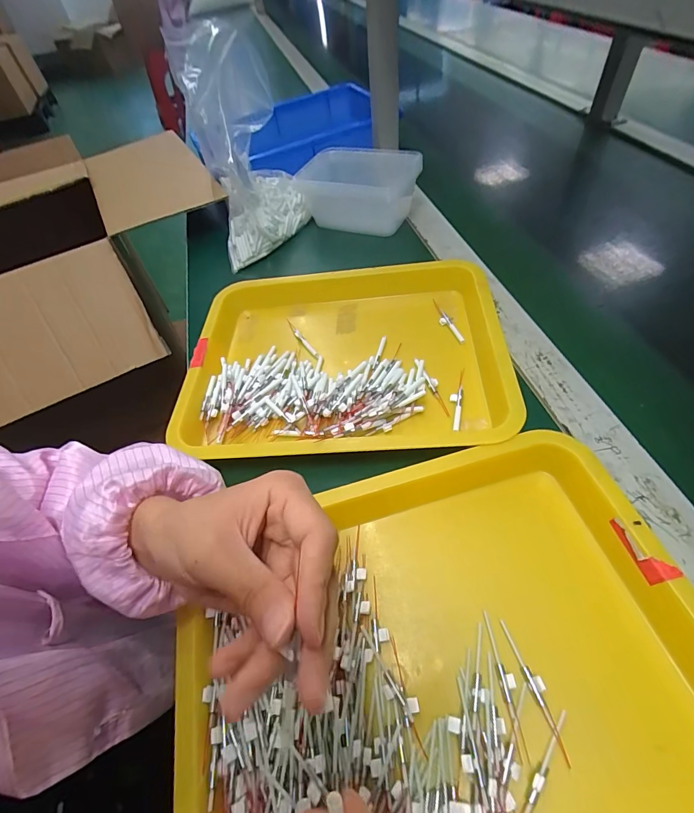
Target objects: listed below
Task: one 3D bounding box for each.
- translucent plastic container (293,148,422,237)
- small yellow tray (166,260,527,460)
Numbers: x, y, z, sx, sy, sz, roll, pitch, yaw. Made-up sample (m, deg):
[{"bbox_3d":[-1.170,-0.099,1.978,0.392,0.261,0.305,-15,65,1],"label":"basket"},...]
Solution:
[{"bbox_3d":[0.016,-0.333,0.624,0.181,0.091,0.114,18,56,19],"label":"translucent plastic container"},{"bbox_3d":[-0.010,-0.062,0.429,0.341,0.037,0.262,-2,52,5],"label":"small yellow tray"}]

